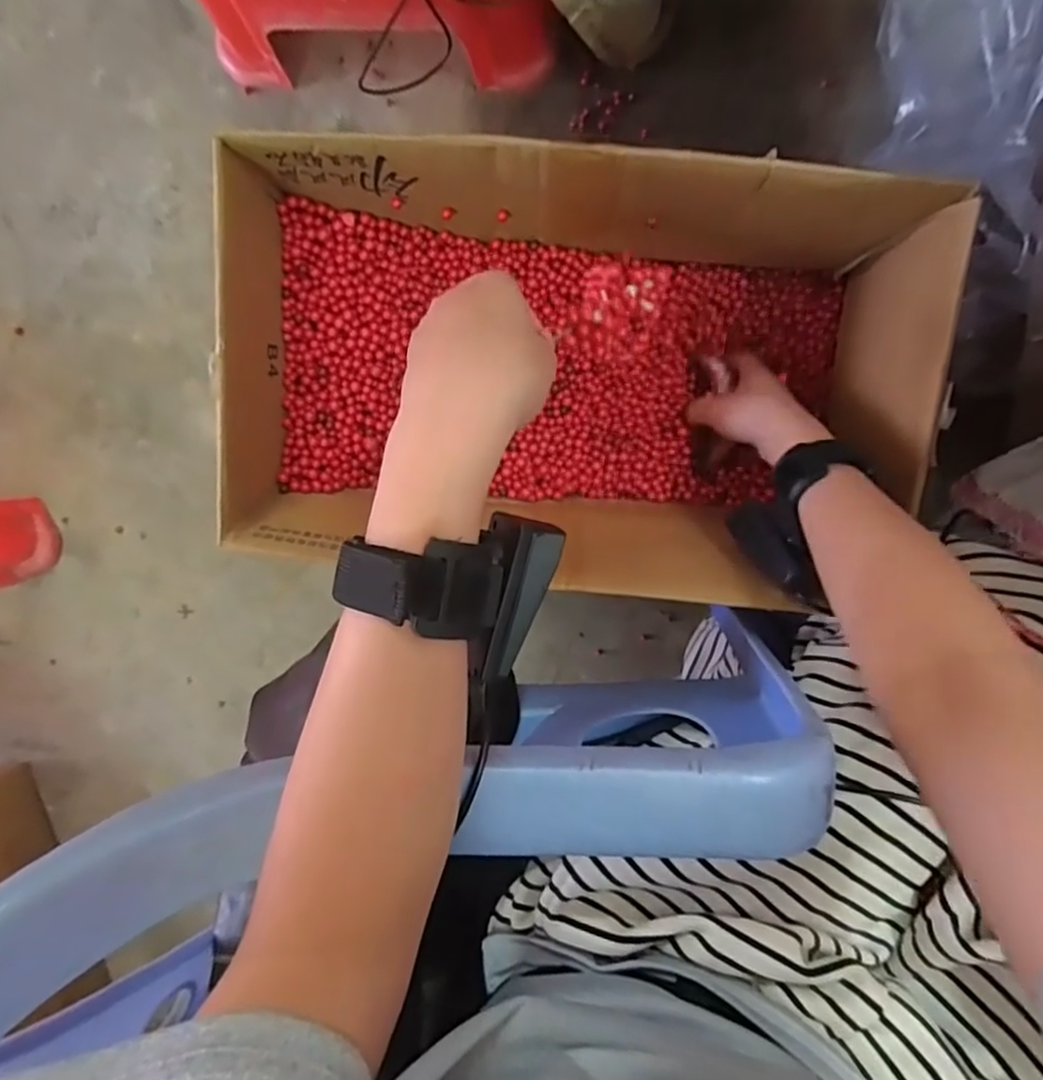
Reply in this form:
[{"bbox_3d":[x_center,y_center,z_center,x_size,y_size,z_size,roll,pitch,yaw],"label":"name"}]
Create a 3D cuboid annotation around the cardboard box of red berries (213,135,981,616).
[{"bbox_3d":[0.033,-0.112,0.469,0.434,0.151,0.253,6,100,2],"label":"cardboard box of red berries"}]

